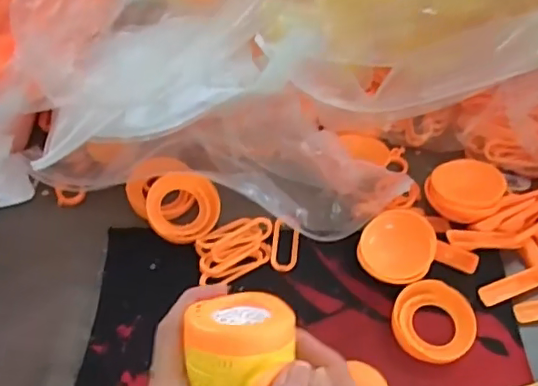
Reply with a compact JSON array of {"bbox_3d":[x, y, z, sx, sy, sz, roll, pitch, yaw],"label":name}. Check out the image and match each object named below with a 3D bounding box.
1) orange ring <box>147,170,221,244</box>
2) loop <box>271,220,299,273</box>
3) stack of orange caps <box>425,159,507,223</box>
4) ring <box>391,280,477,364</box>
[{"bbox_3d":[-0.070,0.012,0.468,0.057,0.012,0.057,4,73,-12],"label":"orange ring"},{"bbox_3d":[0.013,0.042,0.457,0.021,0.007,0.046,5,52,3],"label":"loop"},{"bbox_3d":[0.163,-0.003,0.473,0.059,0.017,0.052,13,61,7],"label":"stack of orange caps"},{"bbox_3d":[0.119,0.093,0.412,0.056,0.016,0.056,0,52,0],"label":"ring"}]

